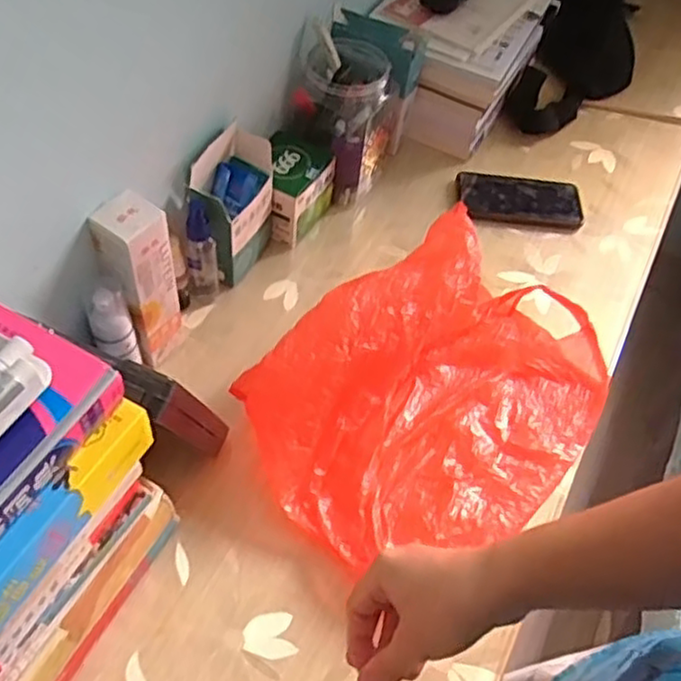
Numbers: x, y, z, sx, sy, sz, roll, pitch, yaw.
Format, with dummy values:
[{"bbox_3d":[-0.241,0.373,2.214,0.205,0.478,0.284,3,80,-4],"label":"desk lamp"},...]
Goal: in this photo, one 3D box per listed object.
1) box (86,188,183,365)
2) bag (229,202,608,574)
[{"bbox_3d":[-0.174,-0.048,0.620,0.046,0.172,0.047,27,56,12],"label":"box"},{"bbox_3d":[0.101,0.034,0.638,0.360,0.118,0.246,-35,65,-27],"label":"bag"}]

